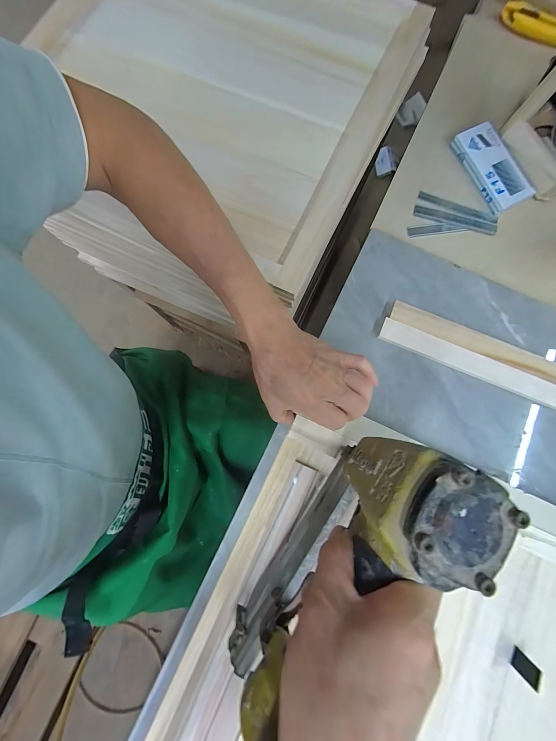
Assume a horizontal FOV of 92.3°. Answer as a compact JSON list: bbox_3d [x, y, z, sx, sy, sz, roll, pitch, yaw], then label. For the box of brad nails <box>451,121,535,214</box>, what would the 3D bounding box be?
[{"bbox_3d":[0.302,-0.286,0.377,0.053,0.023,0.122,-28,83,-6],"label":"box of brad nails"}]

